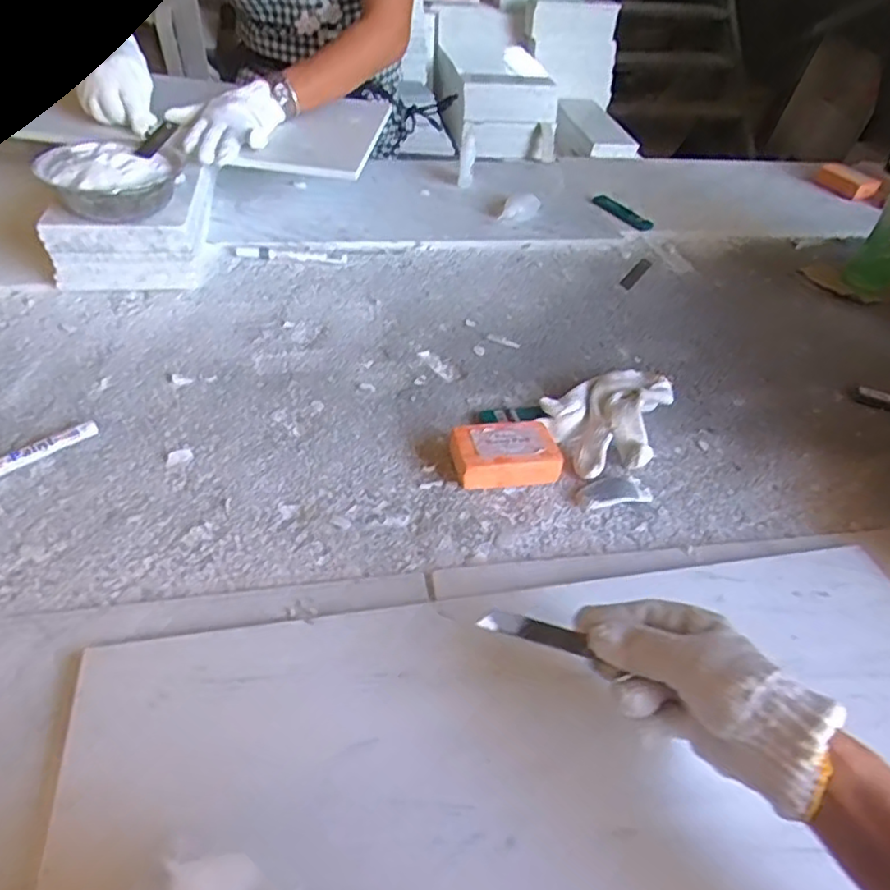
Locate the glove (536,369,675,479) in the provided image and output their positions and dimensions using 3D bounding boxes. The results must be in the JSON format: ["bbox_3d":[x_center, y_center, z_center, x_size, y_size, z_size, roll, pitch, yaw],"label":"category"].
[{"bbox_3d":[0.174,-0.031,0.660,0.163,0.037,0.112,-26,52,-30],"label":"glove"}]

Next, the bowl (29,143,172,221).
[{"bbox_3d":[-0.375,-0.295,0.729,0.136,0.045,0.126,-18,48,-22],"label":"bowl"}]

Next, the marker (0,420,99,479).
[{"bbox_3d":[-0.369,0.017,0.557,0.013,0.017,0.143,34,50,27],"label":"marker"}]

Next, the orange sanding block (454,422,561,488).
[{"bbox_3d":[0.055,0.008,0.605,0.092,0.034,0.061,-6,44,-13],"label":"orange sanding block"}]

